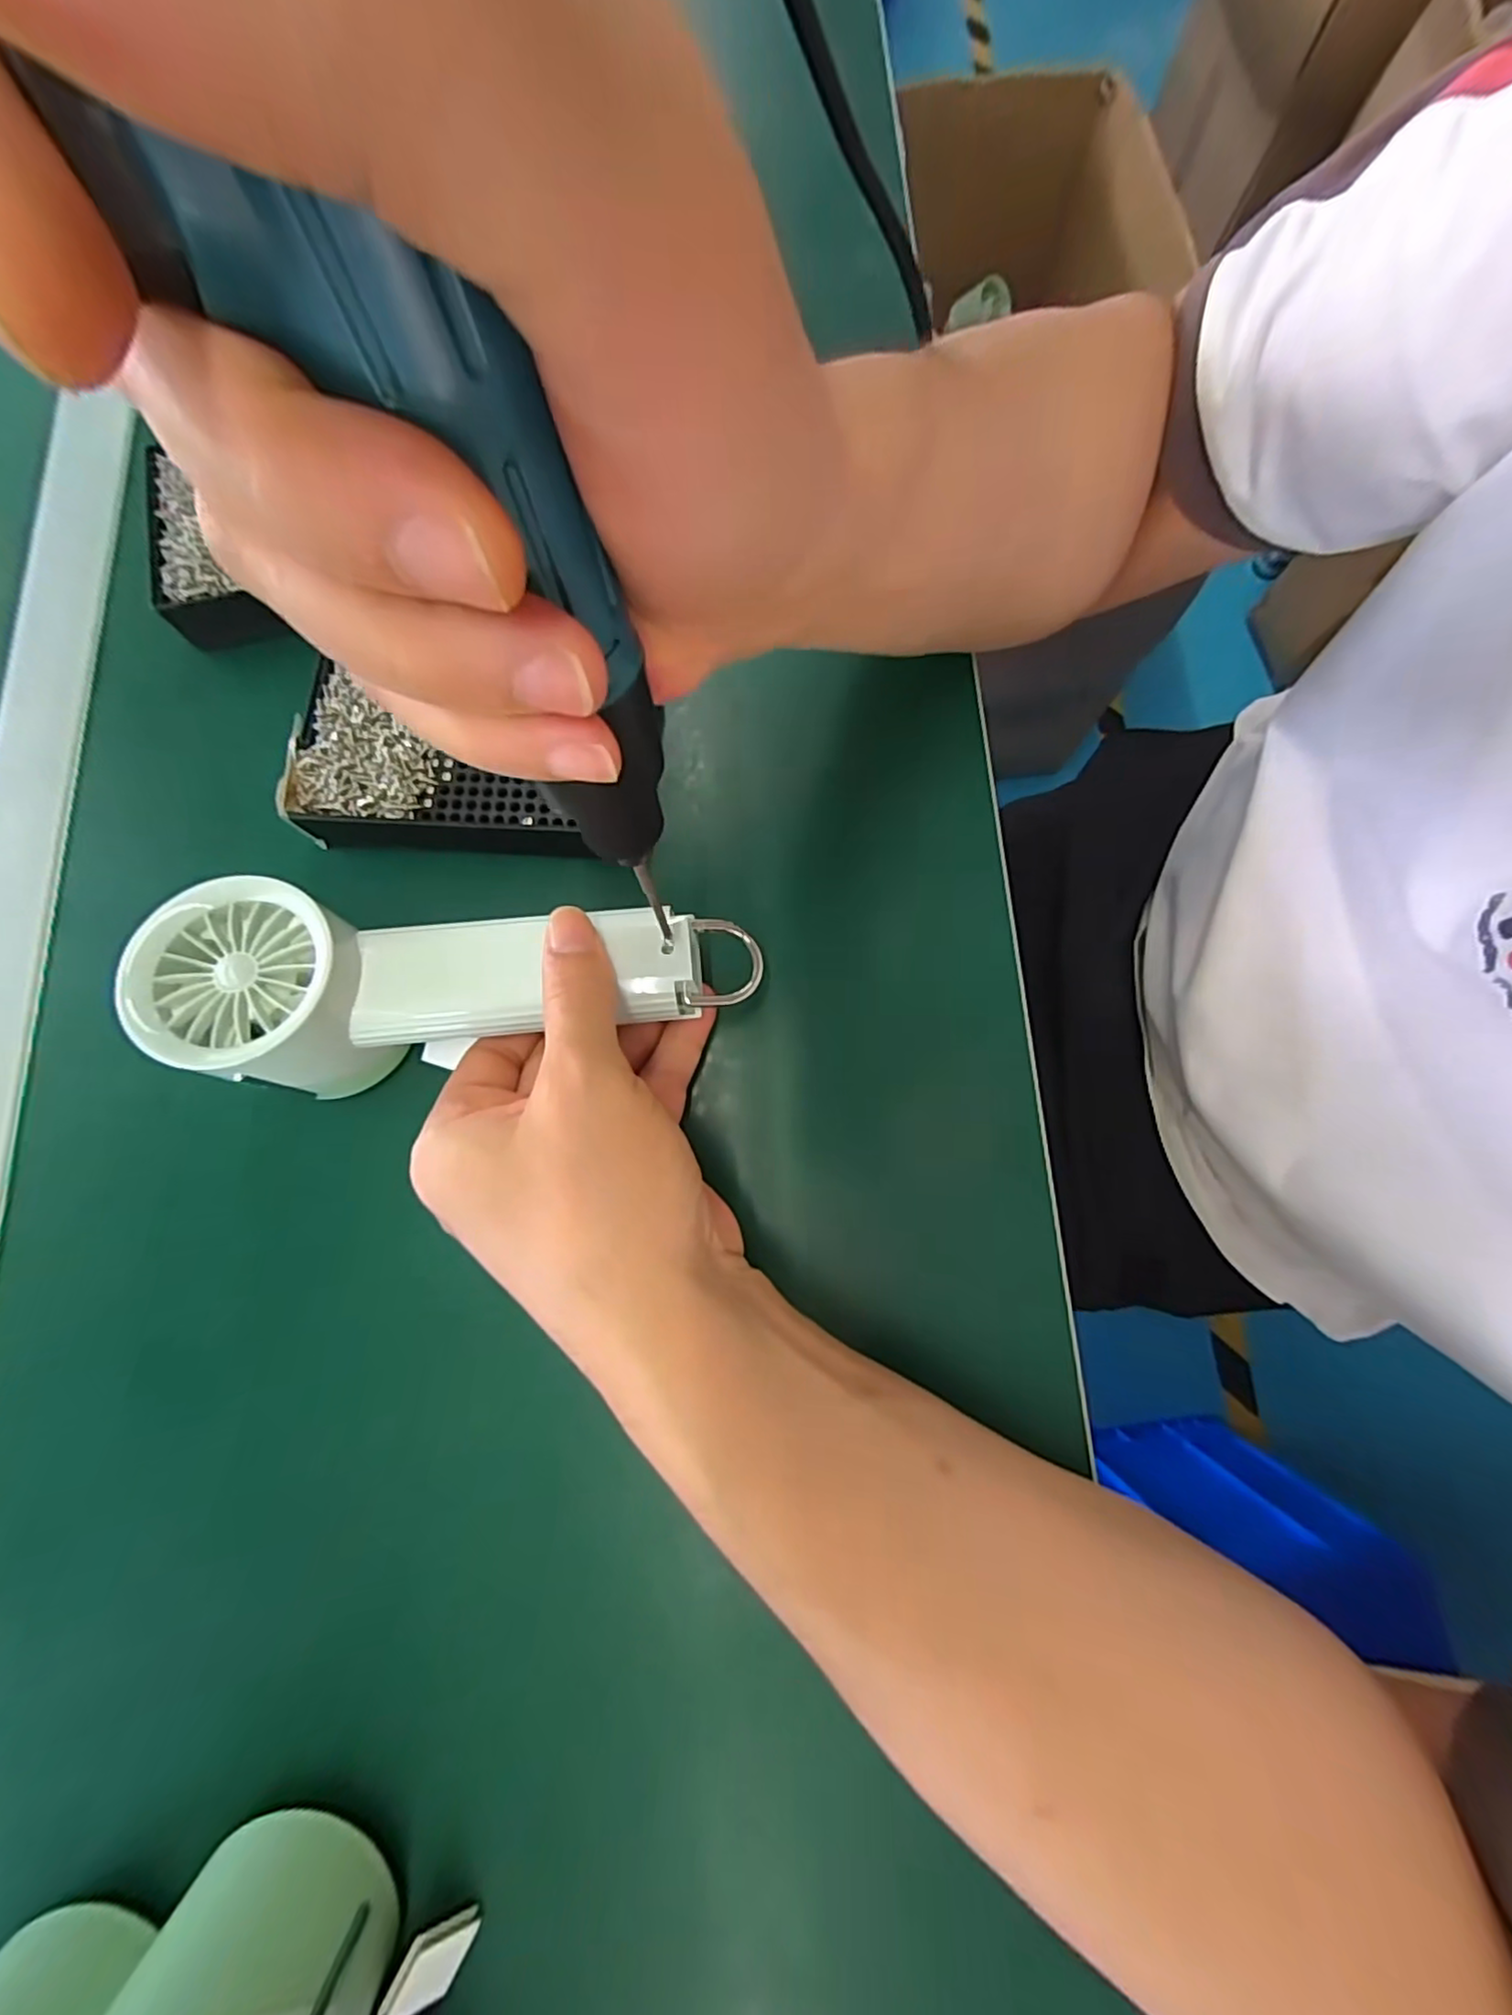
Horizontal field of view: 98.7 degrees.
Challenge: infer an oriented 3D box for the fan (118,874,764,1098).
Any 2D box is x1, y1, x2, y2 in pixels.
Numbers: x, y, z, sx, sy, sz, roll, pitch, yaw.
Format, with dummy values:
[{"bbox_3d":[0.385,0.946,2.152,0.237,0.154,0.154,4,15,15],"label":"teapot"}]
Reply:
[{"bbox_3d":[-0.097,-0.009,0.228,0.192,0.045,0.062,-4,79,-8],"label":"fan"}]

